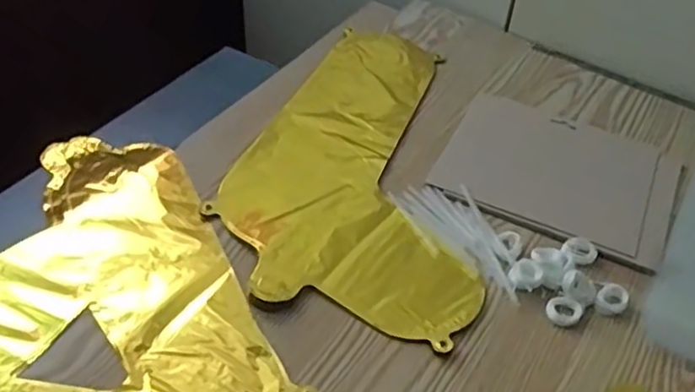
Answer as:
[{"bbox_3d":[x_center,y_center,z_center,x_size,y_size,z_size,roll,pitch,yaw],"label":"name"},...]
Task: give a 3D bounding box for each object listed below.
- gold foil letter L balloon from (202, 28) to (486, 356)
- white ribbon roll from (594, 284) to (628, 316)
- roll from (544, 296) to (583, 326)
[{"bbox_3d":[0.026,-0.046,0.639,0.225,0.007,0.402,12,44,9],"label":"gold foil letter L balloon"},{"bbox_3d":[0.207,0.080,0.520,0.022,0.008,0.029,28,48,23],"label":"white ribbon roll"},{"bbox_3d":[0.167,0.089,0.513,0.026,0.006,0.024,2,44,-2],"label":"roll"}]

